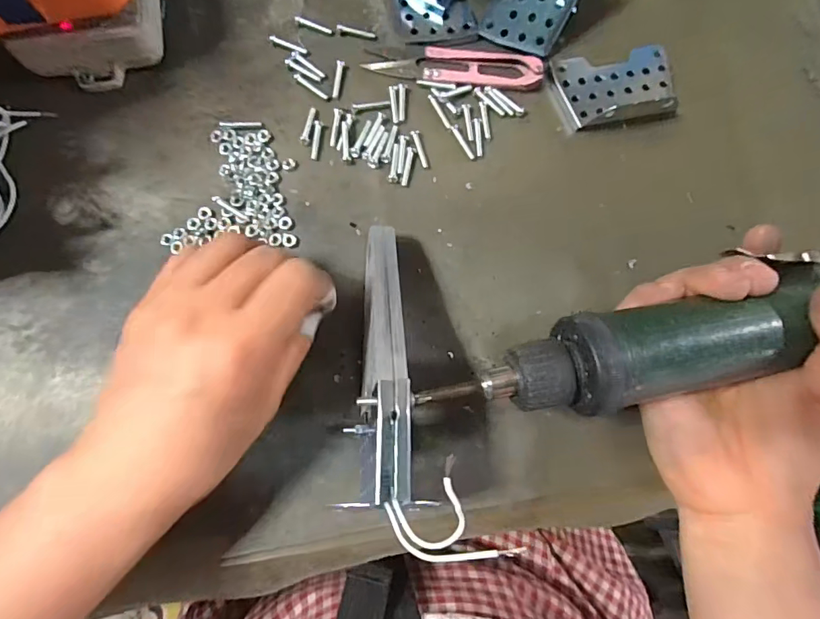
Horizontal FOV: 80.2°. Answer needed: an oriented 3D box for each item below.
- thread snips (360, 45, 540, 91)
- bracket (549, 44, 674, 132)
[{"bbox_3d":[0.027,-0.143,0.283,0.101,0.007,0.024,7,80,-2],"label":"thread snips"},{"bbox_3d":[0.121,-0.131,0.283,0.071,0.016,0.046,-11,81,-5],"label":"bracket"}]

